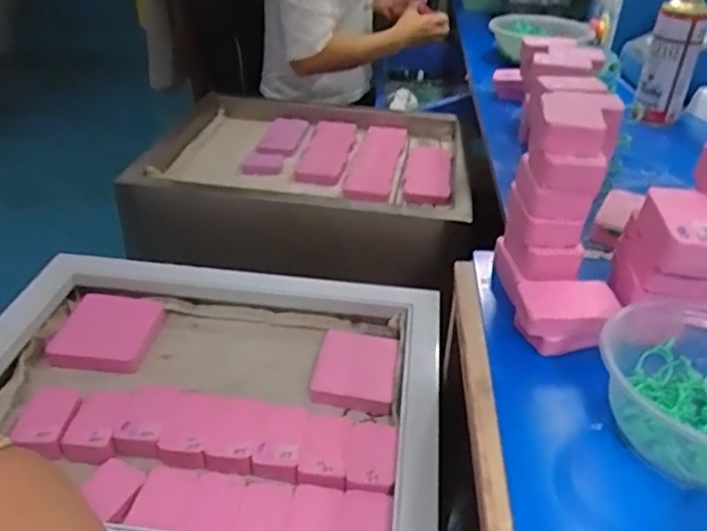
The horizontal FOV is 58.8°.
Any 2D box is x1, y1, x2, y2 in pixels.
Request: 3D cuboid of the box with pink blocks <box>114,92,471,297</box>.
[{"bbox_3d":[-0.078,-0.139,1.062,0.495,0.148,0.385,5,34,4],"label":"box with pink blocks"}]

